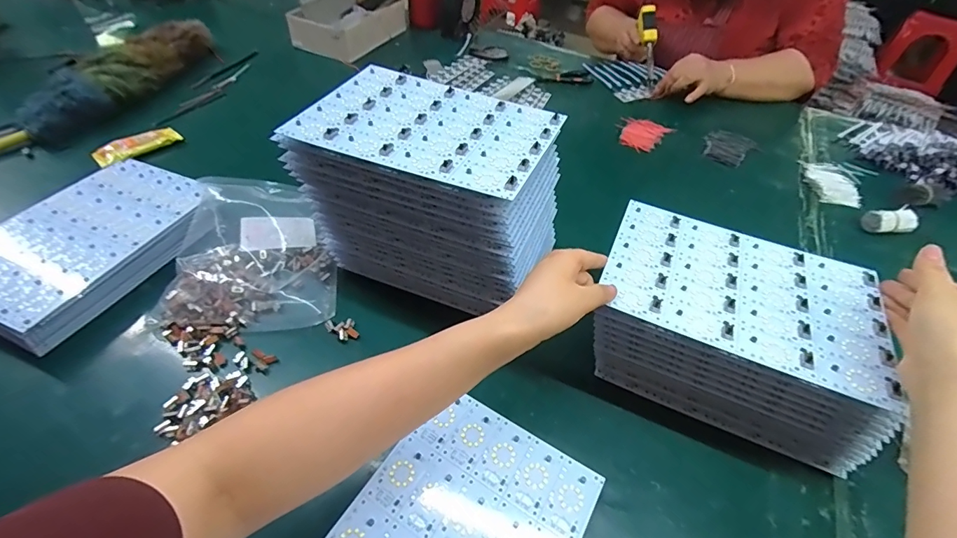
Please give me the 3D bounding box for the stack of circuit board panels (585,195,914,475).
[{"bbox_3d":[0.246,0.057,0.437,0.245,0.118,0.156,21,50,14],"label":"stack of circuit board panels"}]

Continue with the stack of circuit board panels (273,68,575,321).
[{"bbox_3d":[-0.051,-0.084,0.490,0.243,0.180,0.150,19,49,13],"label":"stack of circuit board panels"}]

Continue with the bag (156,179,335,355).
[{"bbox_3d":[-0.278,-0.022,0.527,0.187,0.054,0.226,-12,50,-15],"label":"bag"}]

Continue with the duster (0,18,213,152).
[{"bbox_3d":[-0.672,-0.316,0.747,0.117,0.067,0.581,19,49,13],"label":"duster"}]

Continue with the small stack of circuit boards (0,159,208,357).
[{"bbox_3d":[-0.466,-0.032,0.525,0.176,0.049,0.249,24,50,16],"label":"small stack of circuit boards"}]

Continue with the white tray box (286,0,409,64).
[{"bbox_3d":[-0.293,-0.559,0.975,0.153,0.098,0.289,18,49,12],"label":"white tray box"}]

